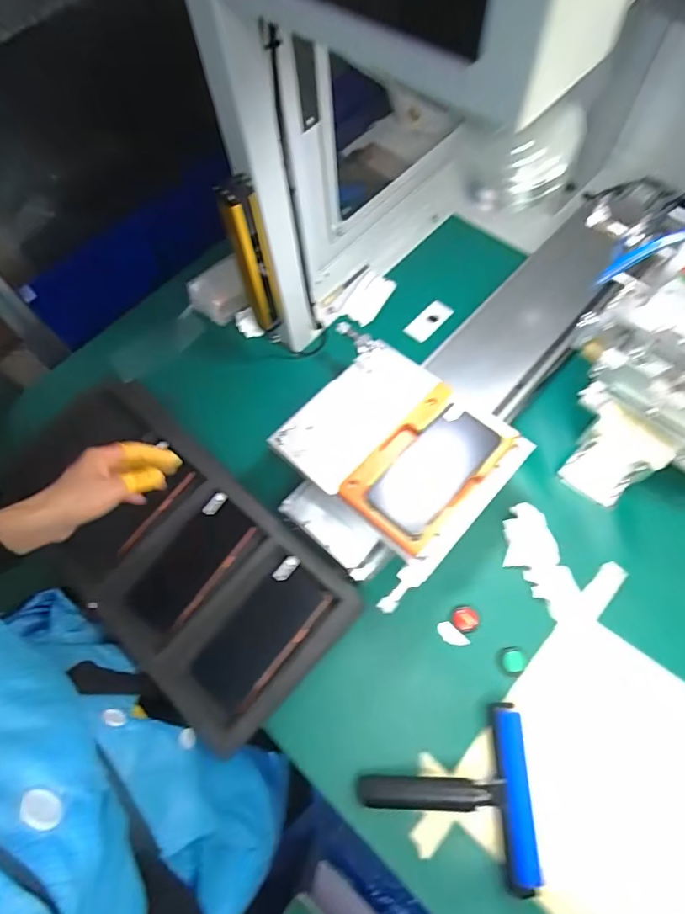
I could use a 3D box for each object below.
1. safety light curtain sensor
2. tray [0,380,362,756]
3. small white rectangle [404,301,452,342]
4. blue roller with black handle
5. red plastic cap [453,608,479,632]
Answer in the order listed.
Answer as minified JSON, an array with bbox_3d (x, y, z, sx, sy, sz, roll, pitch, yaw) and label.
[{"bbox_3d":[-0.100,-0.219,0.552,0.039,0.199,0.033,-14,66,-3],"label":"safety light curtain sensor"},{"bbox_3d":[-0.211,0.099,0.589,0.445,0.067,0.226,40,74,18],"label":"tray"},{"bbox_3d":[0.140,-0.221,0.792,0.079,0.007,0.036,-43,95,0],"label":"small white rectangle"},{"bbox_3d":[0.108,0.352,0.513,0.177,0.042,0.167,-1,66,3],"label":"blue roller with black handle"},{"bbox_3d":[0.152,0.200,0.596,0.031,0.009,0.028,-11,66,-2],"label":"red plastic cap"}]

